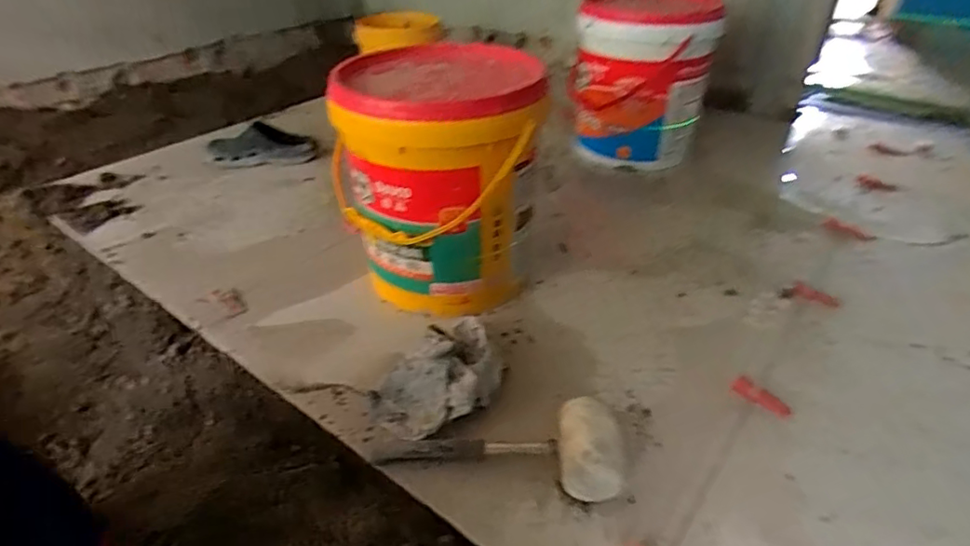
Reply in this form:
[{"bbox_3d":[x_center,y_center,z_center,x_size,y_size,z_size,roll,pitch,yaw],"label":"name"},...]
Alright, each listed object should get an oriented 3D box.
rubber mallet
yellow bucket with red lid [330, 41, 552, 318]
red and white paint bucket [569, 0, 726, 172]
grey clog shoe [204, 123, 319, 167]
[{"bbox_3d":[0.016,0.214,0.667,0.280,0.053,0.105,-9,34,11],"label":"rubber mallet"},{"bbox_3d":[-0.070,-0.143,0.911,0.293,0.344,0.277,-1,35,1],"label":"yellow bucket with red lid"},{"bbox_3d":[0.375,-0.477,1.411,0.317,0.355,0.304,1,35,4],"label":"red and white paint bucket"},{"bbox_3d":[-0.537,-0.311,1.373,0.252,0.074,0.109,-3,35,-1],"label":"grey clog shoe"}]

